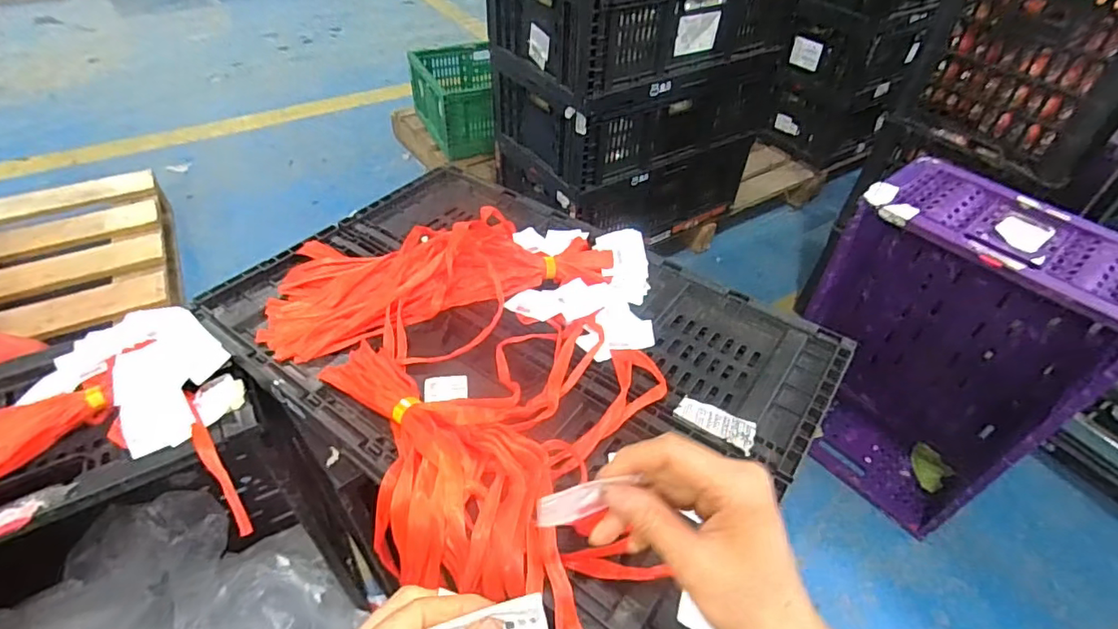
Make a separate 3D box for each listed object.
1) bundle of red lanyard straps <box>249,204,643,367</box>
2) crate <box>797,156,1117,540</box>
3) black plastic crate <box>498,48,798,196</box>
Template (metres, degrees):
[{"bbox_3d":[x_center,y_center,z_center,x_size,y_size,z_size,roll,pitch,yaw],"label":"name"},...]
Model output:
[{"bbox_3d":[-0.108,-0.050,0.608,0.416,0.068,0.234,2,45,-1],"label":"bundle of red lanyard straps"},{"bbox_3d":[0.667,0.078,1.015,0.262,0.604,0.390,-34,55,-31],"label":"crate"},{"bbox_3d":[0.183,-0.526,1.344,0.576,0.225,0.356,-21,49,-22],"label":"black plastic crate"}]

